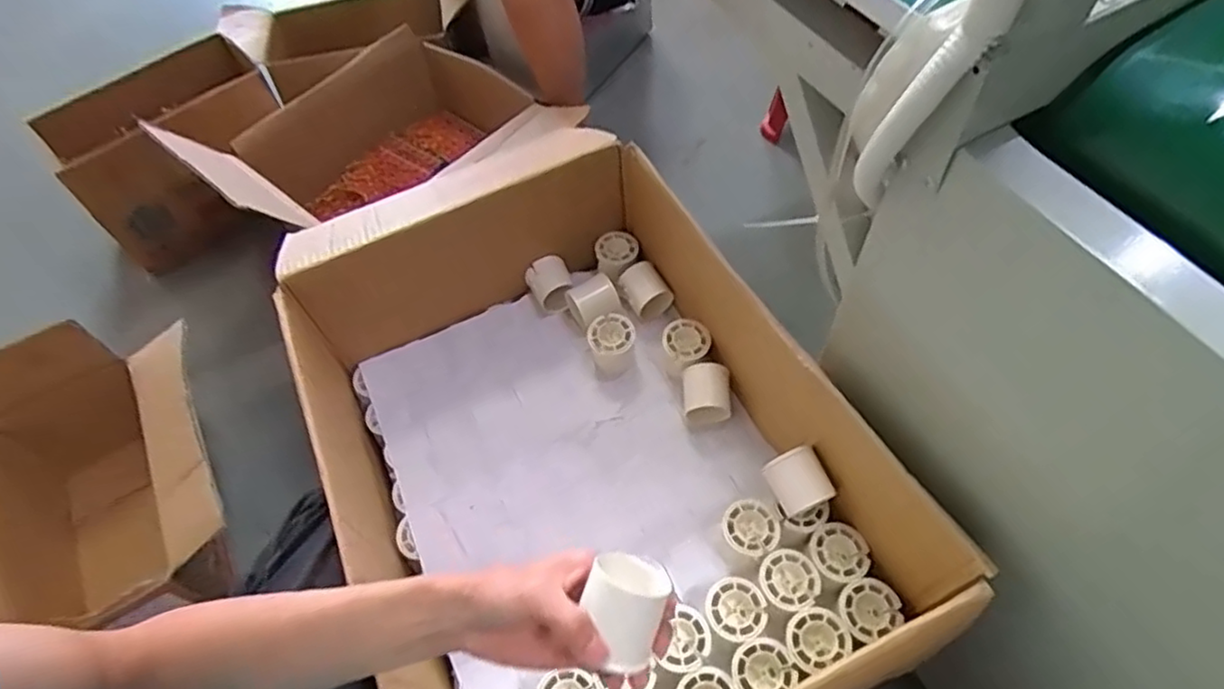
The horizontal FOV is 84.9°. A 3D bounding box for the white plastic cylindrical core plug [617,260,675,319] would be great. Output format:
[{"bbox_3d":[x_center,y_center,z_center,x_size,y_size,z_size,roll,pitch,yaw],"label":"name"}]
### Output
[{"bbox_3d":[0.040,-0.069,0.840,0.056,0.044,0.060,-25,58,-11],"label":"white plastic cylindrical core plug"}]

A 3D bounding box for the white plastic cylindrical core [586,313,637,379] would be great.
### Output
[{"bbox_3d":[0.001,-0.001,0.807,0.051,0.059,0.049,-2,57,4],"label":"white plastic cylindrical core"}]

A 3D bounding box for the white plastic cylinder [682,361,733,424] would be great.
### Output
[{"bbox_3d":[0.108,0.055,0.758,0.055,0.054,0.061,-5,57,2],"label":"white plastic cylinder"}]

